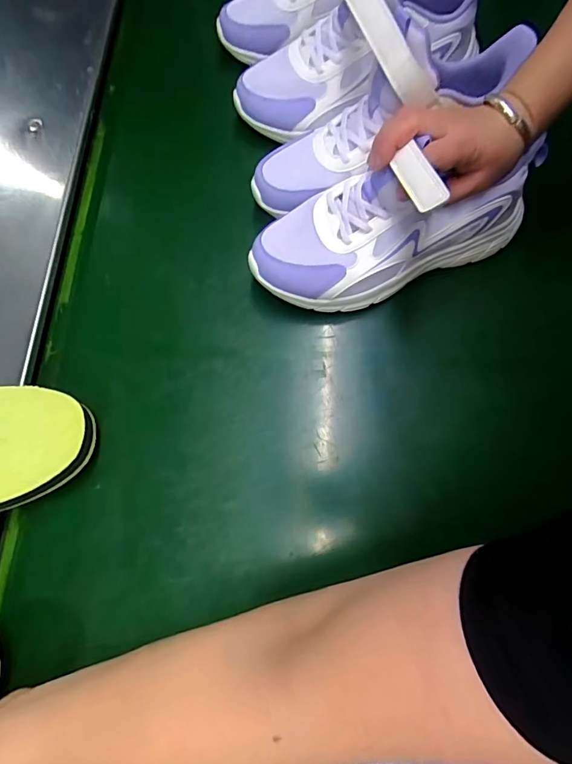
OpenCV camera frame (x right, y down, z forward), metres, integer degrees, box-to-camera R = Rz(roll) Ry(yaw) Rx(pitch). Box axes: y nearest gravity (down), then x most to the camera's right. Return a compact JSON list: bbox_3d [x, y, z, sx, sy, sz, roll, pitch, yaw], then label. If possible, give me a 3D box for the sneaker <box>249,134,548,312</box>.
[{"bbox_3d":[0.098,-0.142,0.420,0.255,0.091,0.103,-12,74,3],"label":"sneaker"}]

